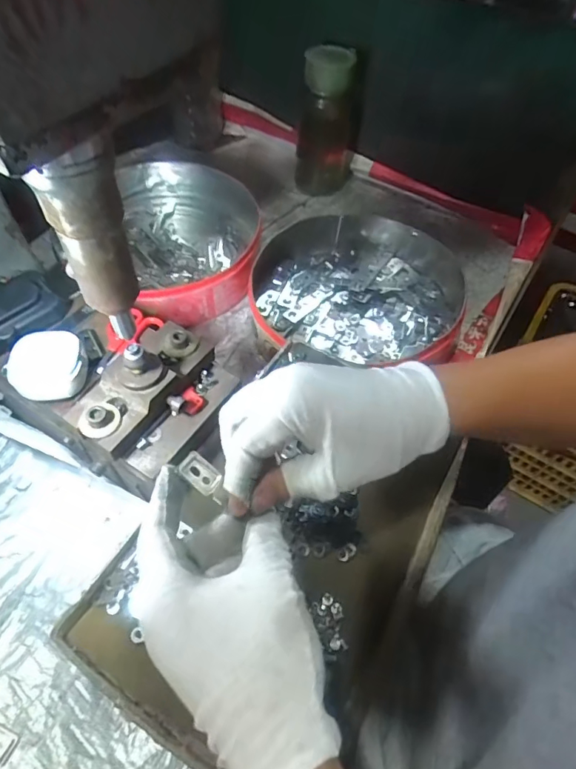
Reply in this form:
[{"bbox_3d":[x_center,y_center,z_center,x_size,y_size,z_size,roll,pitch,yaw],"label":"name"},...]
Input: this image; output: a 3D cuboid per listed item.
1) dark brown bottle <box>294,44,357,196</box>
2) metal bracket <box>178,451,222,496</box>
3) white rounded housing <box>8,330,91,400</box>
[{"bbox_3d":[0.057,-0.372,0.698,0.081,0.188,0.096,8,55,2],"label":"dark brown bottle"},{"bbox_3d":[-0.054,0.054,0.298,0.025,0.006,0.019,39,46,-1],"label":"metal bracket"},{"bbox_3d":[-0.191,-0.014,0.388,0.056,0.028,0.054,1,84,-14],"label":"white rounded housing"}]

